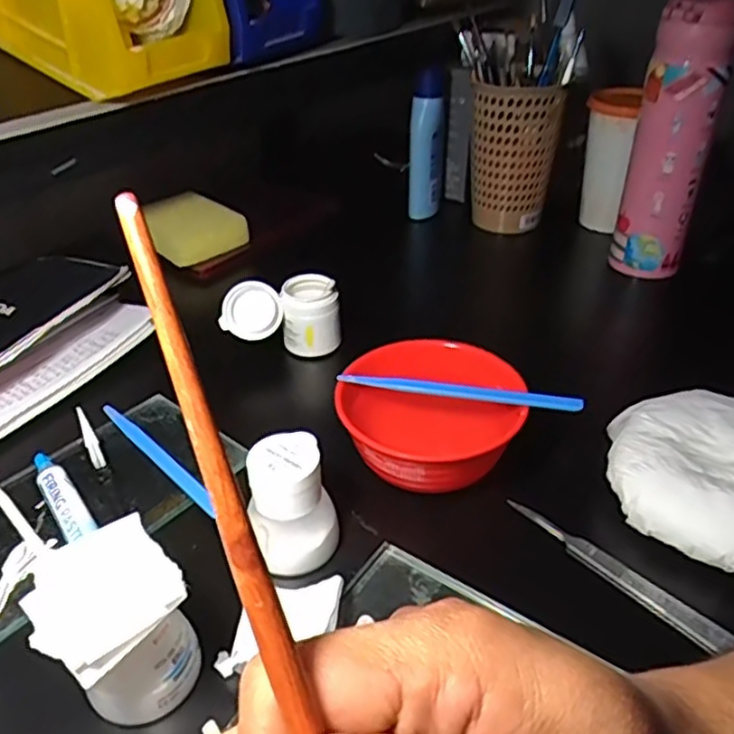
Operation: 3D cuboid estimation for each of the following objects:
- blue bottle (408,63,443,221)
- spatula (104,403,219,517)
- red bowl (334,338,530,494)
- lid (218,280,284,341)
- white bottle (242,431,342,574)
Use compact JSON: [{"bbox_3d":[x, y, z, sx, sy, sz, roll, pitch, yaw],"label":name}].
[{"bbox_3d":[0.061,-0.229,0.700,0.034,0.144,0.038,1,37,1],"label":"blue bottle"},{"bbox_3d":[-0.132,0.056,0.431,0.011,0.006,0.133,-30,46,-35],"label":"spatula"},{"bbox_3d":[0.037,0.034,0.414,0.106,0.053,0.098,0,37,0],"label":"red bowl"},{"bbox_3d":[-0.084,-0.042,0.503,0.042,0.005,0.043,1,82,-8],"label":"lid"},{"bbox_3d":[-0.040,0.072,0.357,0.048,0.061,0.043,-1,37,-2],"label":"white bottle"}]

